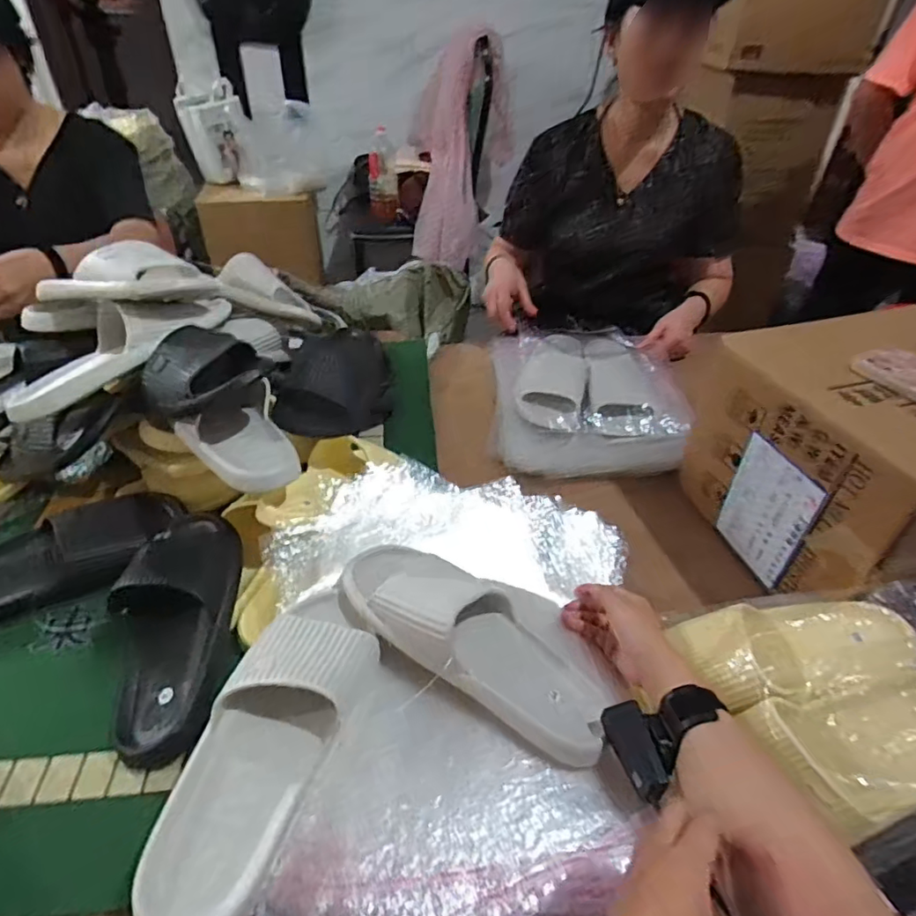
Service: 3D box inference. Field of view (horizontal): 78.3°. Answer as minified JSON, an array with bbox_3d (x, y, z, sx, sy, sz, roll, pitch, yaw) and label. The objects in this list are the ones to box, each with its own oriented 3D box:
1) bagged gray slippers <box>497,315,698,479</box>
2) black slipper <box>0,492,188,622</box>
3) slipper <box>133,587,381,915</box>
[{"bbox_3d":[0.218,-0.126,0.957,0.305,0.072,0.419,3,40,0],"label":"bagged gray slippers"},{"bbox_3d":[-0.461,0.118,0.649,0.264,0.062,0.092,-26,47,-12],"label":"black slipper"},{"bbox_3d":[-0.154,0.221,0.458,0.107,0.060,0.271,17,42,16],"label":"slipper"}]

